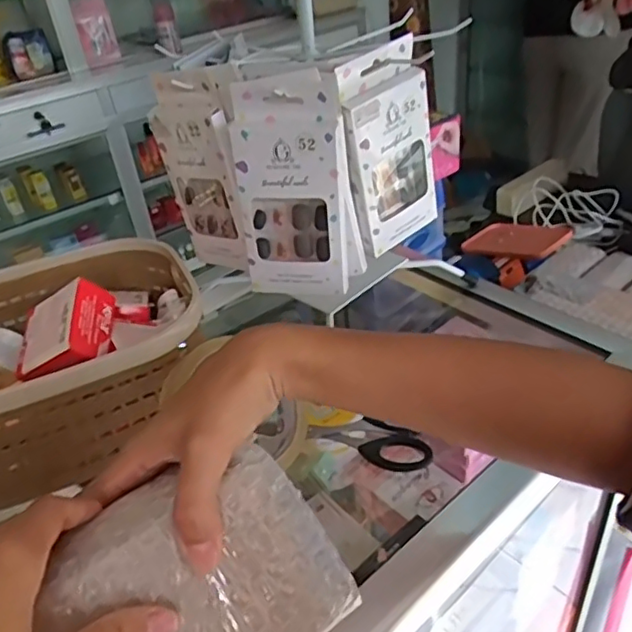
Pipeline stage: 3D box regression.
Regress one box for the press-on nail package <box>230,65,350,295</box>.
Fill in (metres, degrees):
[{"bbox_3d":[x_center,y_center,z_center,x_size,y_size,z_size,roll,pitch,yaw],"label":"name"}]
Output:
[{"bbox_3d":[-0.016,-0.083,0.410,0.070,0.144,0.020,3,29,12],"label":"press-on nail package"}]

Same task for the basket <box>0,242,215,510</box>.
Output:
[{"bbox_3d":[-0.194,0.027,0.455,0.194,0.098,0.167,-26,39,-25],"label":"basket"}]

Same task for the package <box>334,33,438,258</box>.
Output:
[{"bbox_3d":[0.055,-0.117,0.446,0.071,0.143,0.014,-33,39,-21],"label":"package"}]

